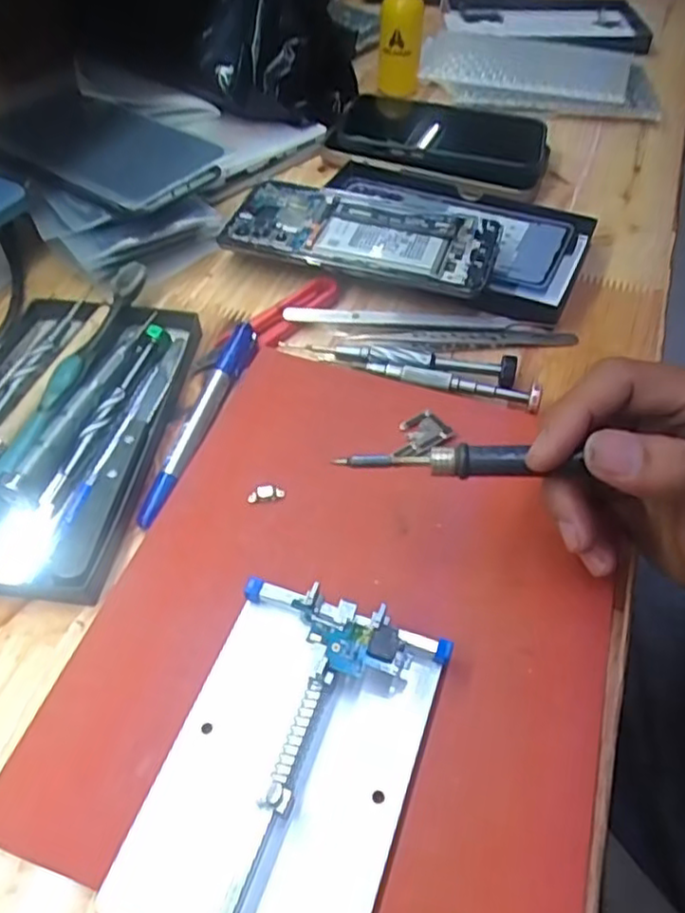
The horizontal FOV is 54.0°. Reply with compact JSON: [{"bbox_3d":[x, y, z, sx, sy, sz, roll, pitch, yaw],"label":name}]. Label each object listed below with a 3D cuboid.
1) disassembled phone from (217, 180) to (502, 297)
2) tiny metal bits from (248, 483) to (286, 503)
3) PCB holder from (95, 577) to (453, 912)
[{"bbox_3d":[0.012,-0.139,0.414,0.161,0.010,0.075,14,57,11],"label":"disassembled phone"},{"bbox_3d":[-0.035,0.017,0.306,0.017,0.006,0.007,-6,53,-8],"label":"tiny metal bits"},{"bbox_3d":[-0.019,0.104,0.228,0.080,0.020,0.116,17,53,12],"label":"PCB holder"}]

